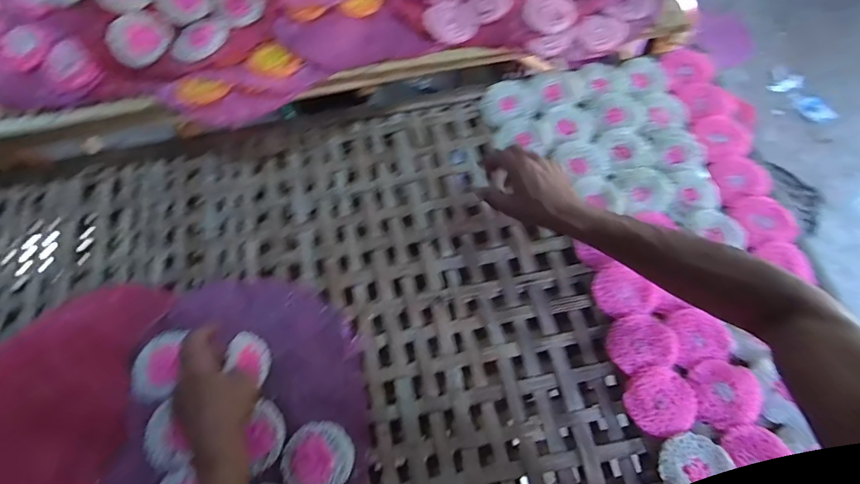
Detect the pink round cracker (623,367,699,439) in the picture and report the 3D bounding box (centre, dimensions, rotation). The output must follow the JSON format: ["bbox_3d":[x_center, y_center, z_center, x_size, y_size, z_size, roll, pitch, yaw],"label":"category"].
[{"bbox_3d":[0.275,0.189,0.517,0.081,0.007,0.075,-2,68,0],"label":"pink round cracker"}]

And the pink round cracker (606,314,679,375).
[{"bbox_3d":[0.265,0.125,0.542,0.080,0.019,0.065,-11,68,-3],"label":"pink round cracker"}]

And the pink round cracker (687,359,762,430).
[{"bbox_3d":[0.355,0.179,0.517,0.075,0.016,0.074,-1,68,1],"label":"pink round cracker"}]

